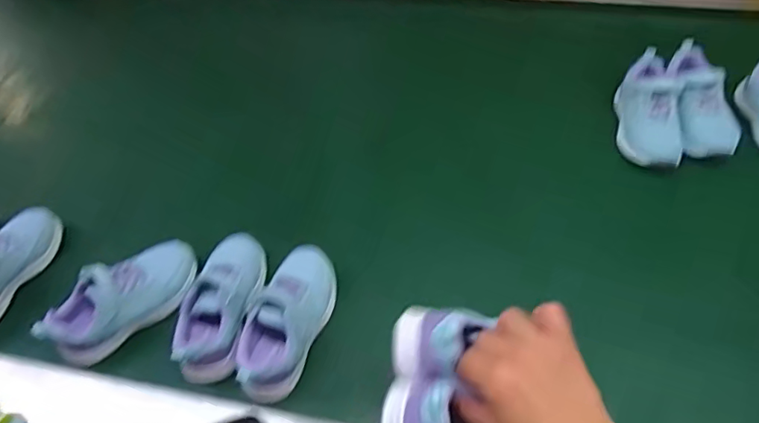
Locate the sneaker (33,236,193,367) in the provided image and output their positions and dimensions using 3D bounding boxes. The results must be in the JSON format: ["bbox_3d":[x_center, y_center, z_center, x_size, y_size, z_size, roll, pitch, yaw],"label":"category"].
[{"bbox_3d":[-0.293,0.095,0.618,0.060,0.072,0.170,37,60,27],"label":"sneaker"}]

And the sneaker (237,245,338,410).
[{"bbox_3d":[-0.099,0.114,0.590,0.069,0.066,0.169,12,51,11],"label":"sneaker"}]

